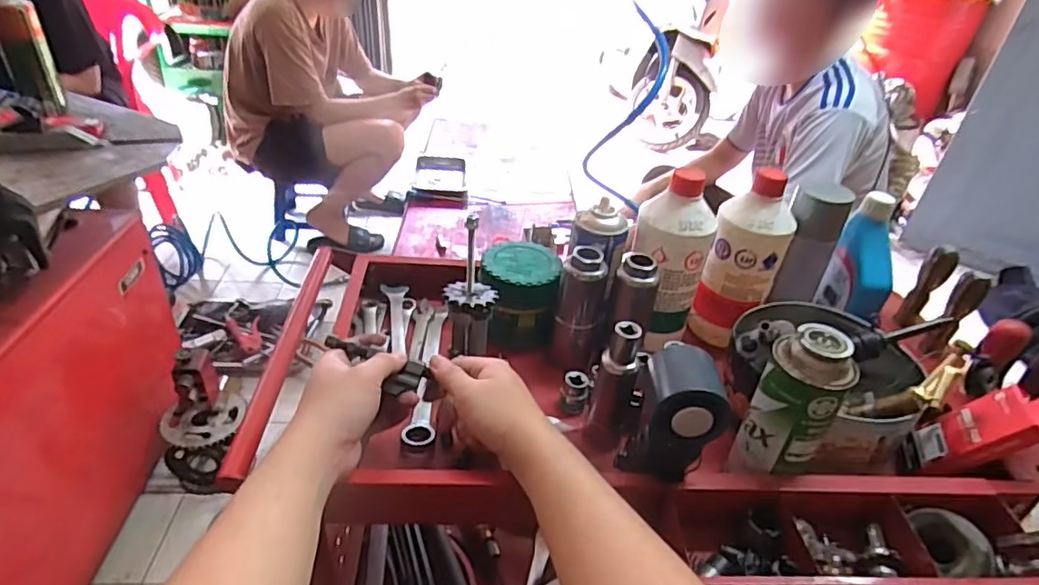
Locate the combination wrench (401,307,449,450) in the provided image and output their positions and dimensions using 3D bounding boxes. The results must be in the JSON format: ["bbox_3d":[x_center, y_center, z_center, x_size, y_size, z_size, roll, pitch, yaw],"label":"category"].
[{"bbox_3d":[-0.103,0.086,0.664,0.031,0.024,0.226,3,36,-5],"label":"combination wrench"}]

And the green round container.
[{"bbox_3d":[-0.001,0.000,0.718,0.090,0.085,0.103,2,36,-6],"label":"green round container"}]

